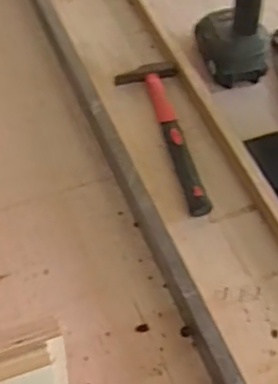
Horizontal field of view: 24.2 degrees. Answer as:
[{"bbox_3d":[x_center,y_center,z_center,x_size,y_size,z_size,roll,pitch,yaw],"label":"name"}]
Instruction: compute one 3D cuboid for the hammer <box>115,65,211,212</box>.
[{"bbox_3d":[0.027,-0.075,0.806,0.080,0.020,0.247,-5,55,-7],"label":"hammer"}]

